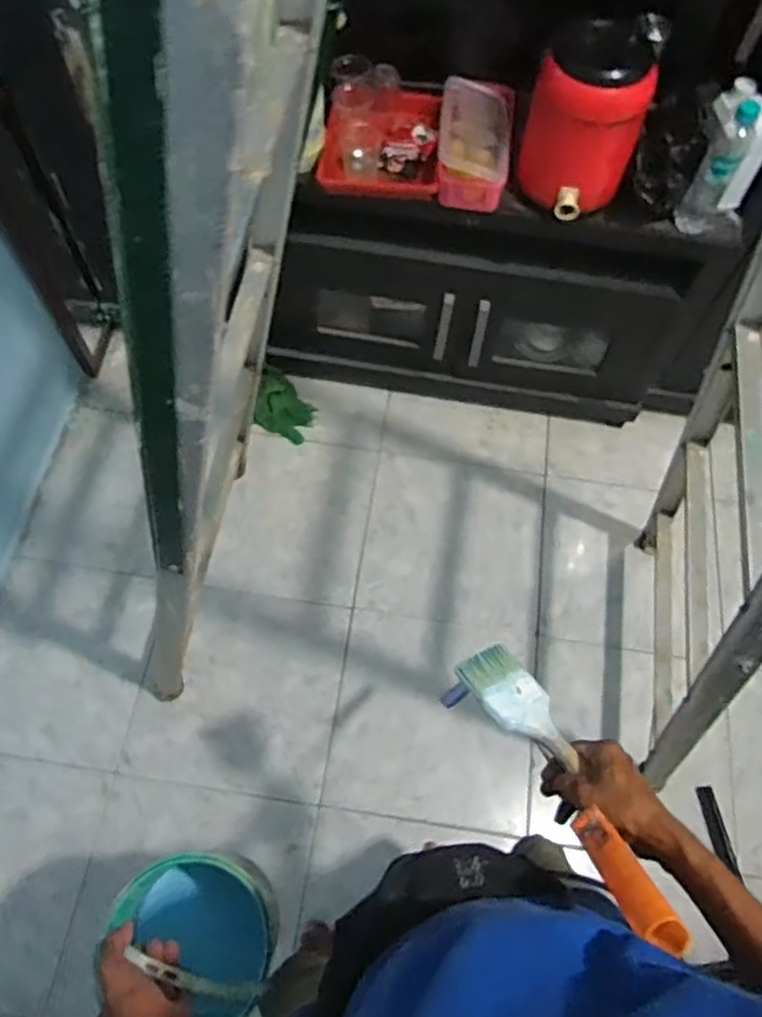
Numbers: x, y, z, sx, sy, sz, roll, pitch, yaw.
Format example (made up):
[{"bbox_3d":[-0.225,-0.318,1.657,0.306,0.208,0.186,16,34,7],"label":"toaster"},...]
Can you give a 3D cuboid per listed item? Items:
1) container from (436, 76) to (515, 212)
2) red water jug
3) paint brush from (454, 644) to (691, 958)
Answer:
[{"bbox_3d":[0.164,-0.640,1.220,0.125,0.077,0.235,6,77,0],"label":"container"},{"bbox_3d":[0.338,-0.653,1.138,0.184,0.245,0.238,15,65,5],"label":"red water jug"},{"bbox_3d":[0.142,0.218,0.580,0.078,0.063,0.314,-14,24,-8],"label":"paint brush"}]

